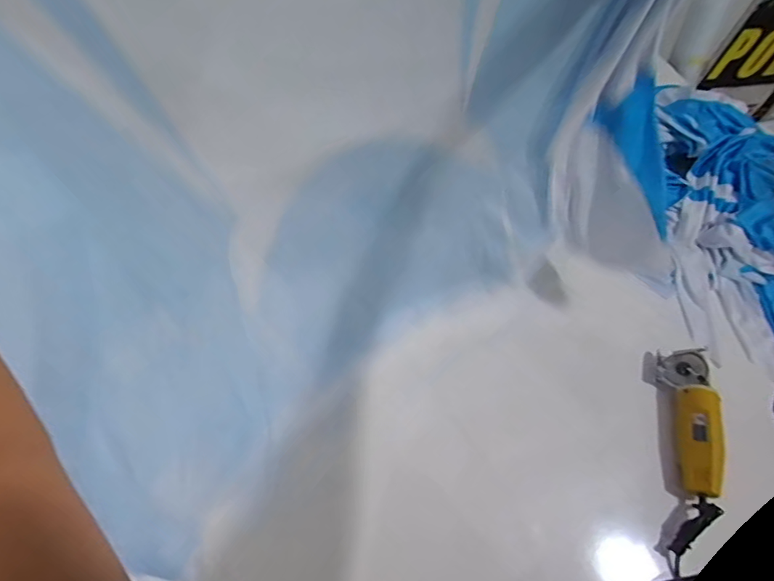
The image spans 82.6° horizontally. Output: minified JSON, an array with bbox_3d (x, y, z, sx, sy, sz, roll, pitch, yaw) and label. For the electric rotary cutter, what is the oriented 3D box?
[{"bbox_3d":[0.518,0.211,0.744,0.062,0.049,0.244,11,60,3],"label":"electric rotary cutter"}]

